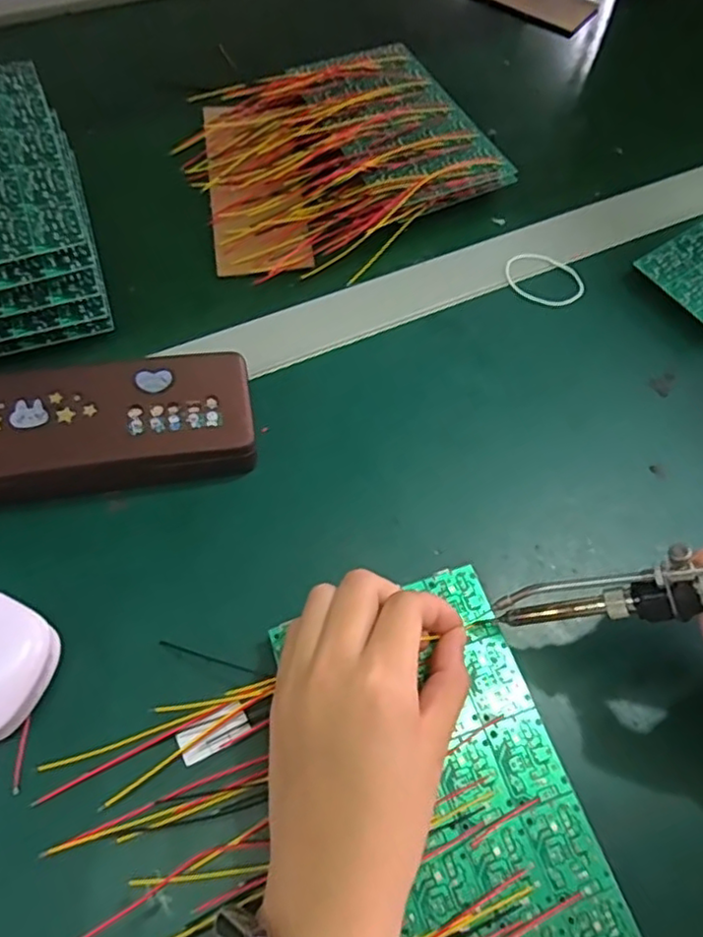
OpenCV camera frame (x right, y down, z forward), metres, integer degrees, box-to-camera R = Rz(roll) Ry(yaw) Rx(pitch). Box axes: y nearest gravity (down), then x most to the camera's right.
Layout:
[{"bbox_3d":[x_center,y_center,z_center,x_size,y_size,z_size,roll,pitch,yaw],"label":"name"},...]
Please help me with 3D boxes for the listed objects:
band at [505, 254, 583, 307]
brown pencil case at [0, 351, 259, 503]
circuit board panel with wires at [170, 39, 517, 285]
[{"bbox_3d":[0.129,-0.127,0.423,0.052,0.005,0.042,12,61,4],"label":"band"},{"bbox_3d":[-0.126,-0.016,0.324,0.151,0.042,0.067,-8,61,-8],"label":"brown pencil case"},{"bbox_3d":[-0.013,-0.232,0.461,0.205,0.036,0.187,-17,63,-12],"label":"circuit board panel with wires"}]

